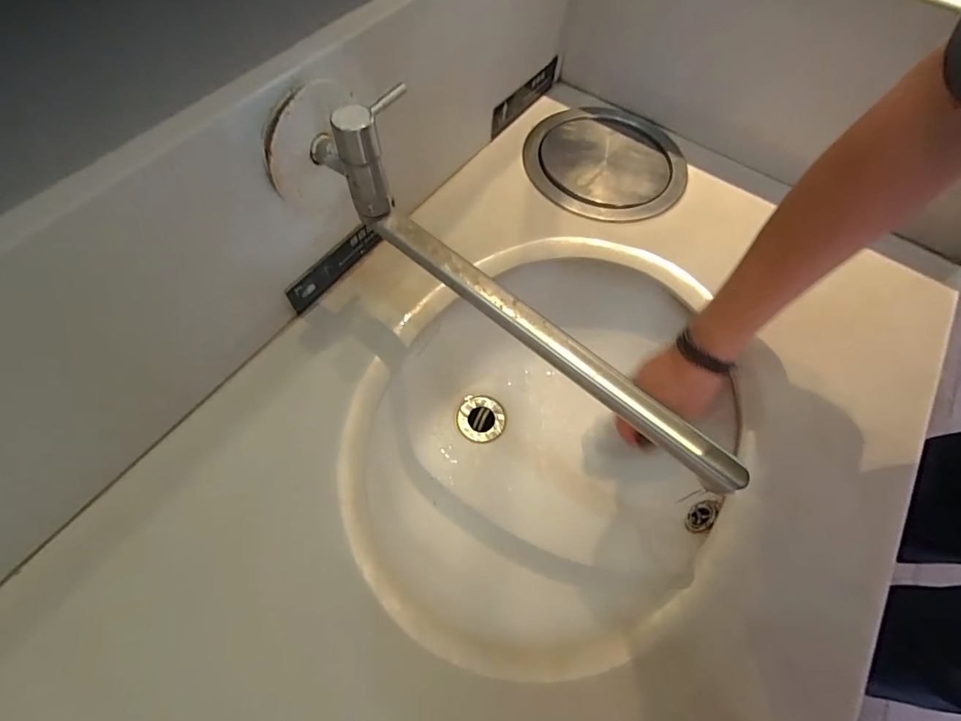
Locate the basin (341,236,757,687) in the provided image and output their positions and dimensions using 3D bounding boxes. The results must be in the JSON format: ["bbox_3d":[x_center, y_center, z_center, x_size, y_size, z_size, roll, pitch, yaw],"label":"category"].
[{"bbox_3d":[0.059,0.091,0.487,0.333,0.160,0.398,38,63,17],"label":"basin"}]

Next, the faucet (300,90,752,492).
[{"bbox_3d":[0.032,-0.046,0.327,0.384,0.090,0.047,42,67,3],"label":"faucet"}]

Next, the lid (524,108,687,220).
[{"bbox_3d":[0.155,-0.251,0.574,0.193,0.007,0.194,1,62,-3],"label":"lid"}]

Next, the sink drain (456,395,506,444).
[{"bbox_3d":[0.000,0.072,0.570,0.059,0.009,0.058,-5,60,-7],"label":"sink drain"}]

